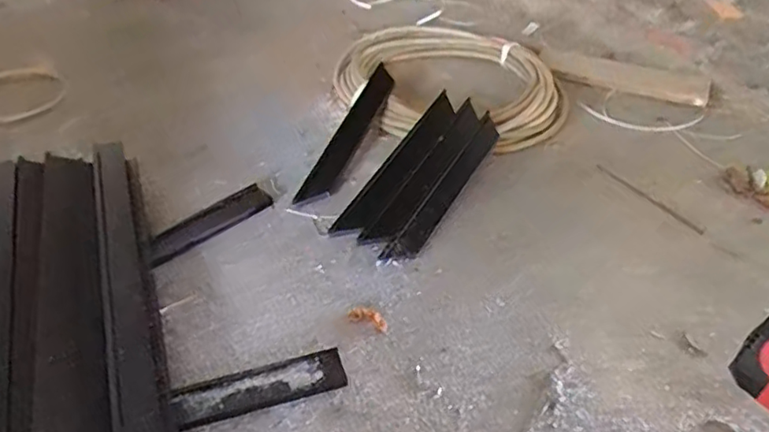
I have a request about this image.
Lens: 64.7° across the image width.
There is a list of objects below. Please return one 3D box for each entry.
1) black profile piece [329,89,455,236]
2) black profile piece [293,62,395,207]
[{"bbox_3d":[0.022,-0.084,1.000,0.062,0.030,0.327,25,59,24],"label":"black profile piece"},{"bbox_3d":[-0.061,-0.146,1.067,0.057,0.028,0.342,17,56,17],"label":"black profile piece"}]

